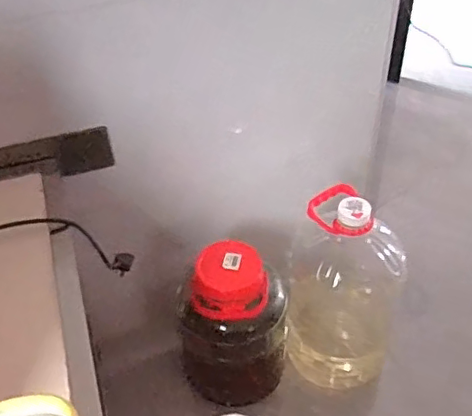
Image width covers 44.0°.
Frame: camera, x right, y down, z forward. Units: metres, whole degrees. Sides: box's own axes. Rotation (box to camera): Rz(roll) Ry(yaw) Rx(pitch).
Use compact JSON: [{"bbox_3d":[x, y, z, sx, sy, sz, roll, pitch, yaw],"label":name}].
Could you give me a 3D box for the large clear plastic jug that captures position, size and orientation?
[{"bbox_3d":[0.222,0.173,1.211,0.221,0.476,0.189,3,44,6],"label":"large clear plastic jug"}]

